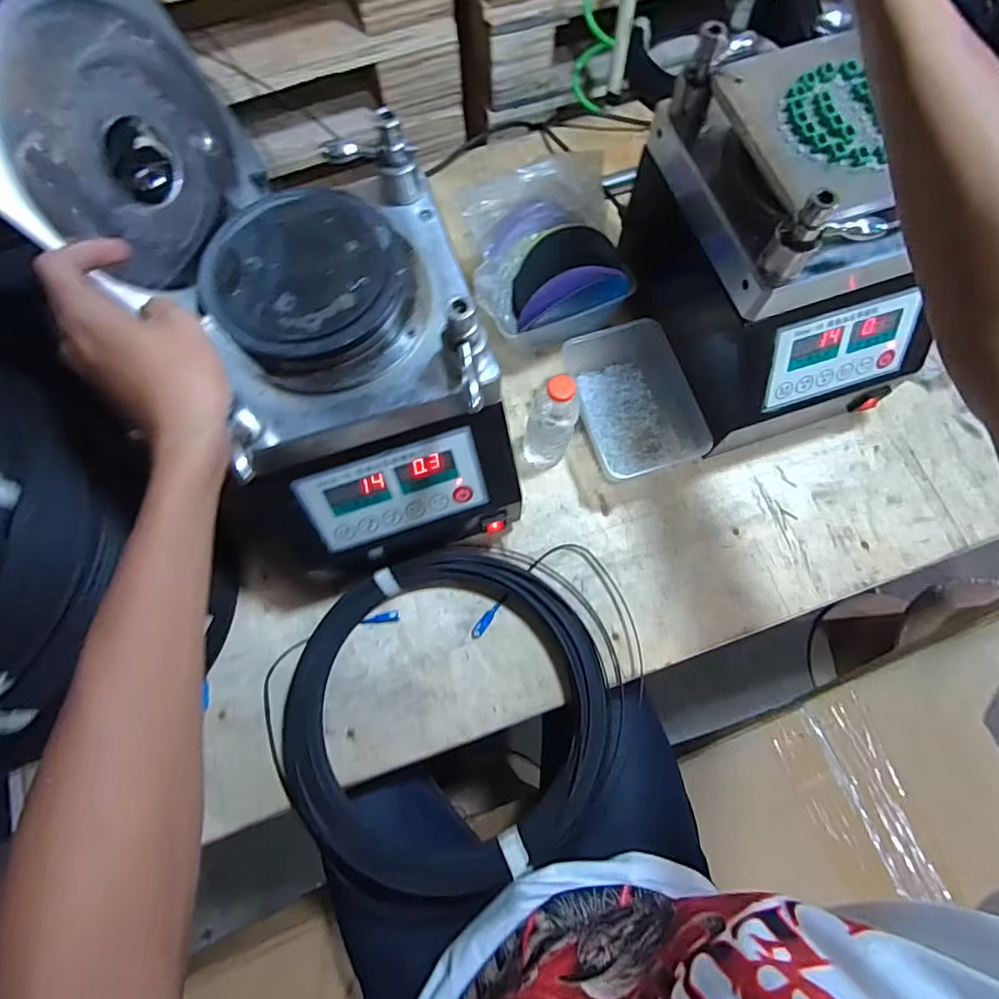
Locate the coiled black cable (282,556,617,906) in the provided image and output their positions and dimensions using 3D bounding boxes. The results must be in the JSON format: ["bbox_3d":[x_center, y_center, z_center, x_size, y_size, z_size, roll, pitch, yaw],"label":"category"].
[{"bbox_3d":[-0.053,0.212,0.527,0.320,0.041,0.303,-12,75,-2],"label":"coiled black cable"}]

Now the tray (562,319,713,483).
[{"bbox_3d":[0.156,-0.122,0.609,0.127,0.058,0.176,-20,75,-4],"label":"tray"}]

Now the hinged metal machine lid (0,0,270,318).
[{"bbox_3d":[-0.238,-0.226,0.345,0.008,0.157,0.173,13,73,20],"label":"hinged metal machine lid"}]

